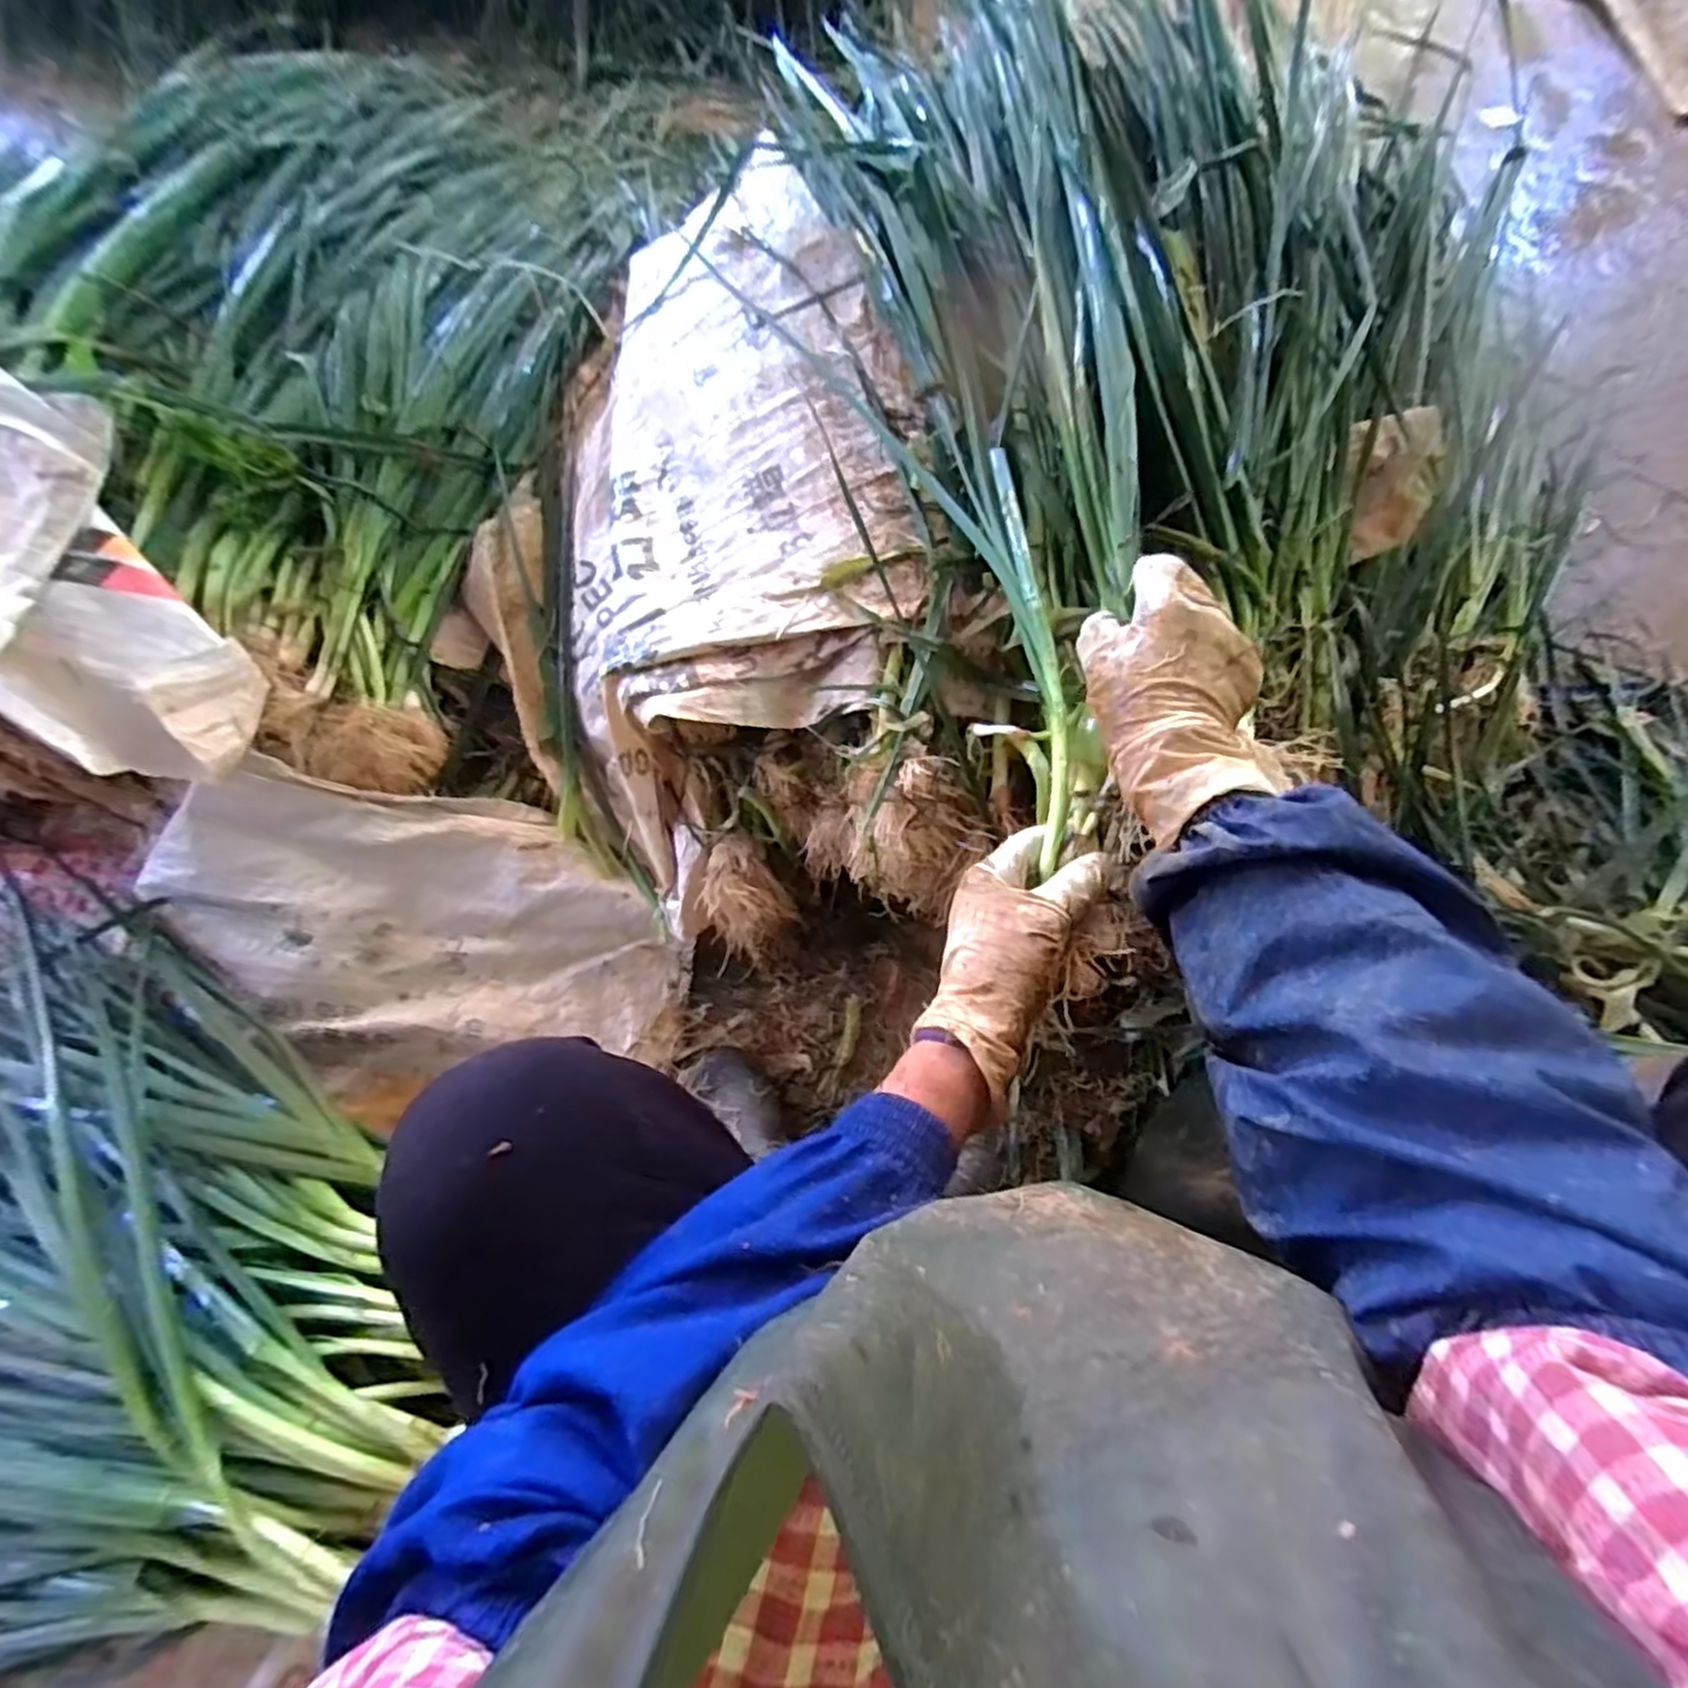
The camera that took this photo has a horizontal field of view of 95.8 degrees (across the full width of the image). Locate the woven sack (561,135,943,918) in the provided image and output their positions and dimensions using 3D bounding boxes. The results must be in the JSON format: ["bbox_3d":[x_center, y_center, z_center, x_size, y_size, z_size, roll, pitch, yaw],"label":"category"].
[{"bbox_3d":[-0.109,-0.278,0.649,0.309,0.168,0.583,-14,74,-3],"label":"woven sack"}]

